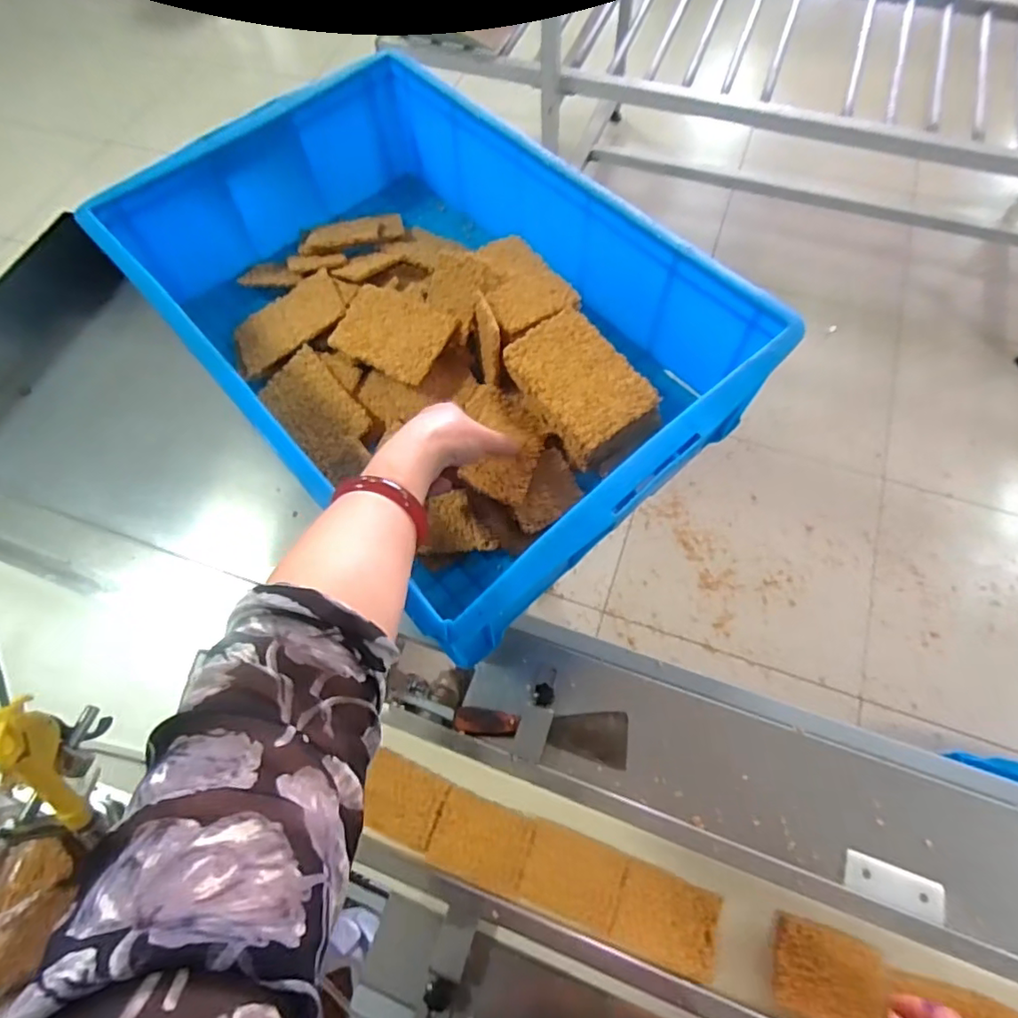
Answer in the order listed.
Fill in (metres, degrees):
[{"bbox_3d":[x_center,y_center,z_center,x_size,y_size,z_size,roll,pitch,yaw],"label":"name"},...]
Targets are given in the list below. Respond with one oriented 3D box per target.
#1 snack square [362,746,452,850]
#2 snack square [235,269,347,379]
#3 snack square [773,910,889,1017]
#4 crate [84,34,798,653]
[{"bbox_3d":[-0.105,0.286,0.574,0.079,0.004,0.068,19,67,11],"label":"snack square"},{"bbox_3d":[-0.263,-0.223,0.692,0.140,0.007,0.100,-31,62,1],"label":"snack square"},{"bbox_3d":[0.275,0.404,0.499,0.091,0.011,0.075,16,66,10],"label":"snack square"},{"bbox_3d":[-0.098,-0.211,0.634,0.411,0.155,0.619,-40,69,-15],"label":"crate"}]

